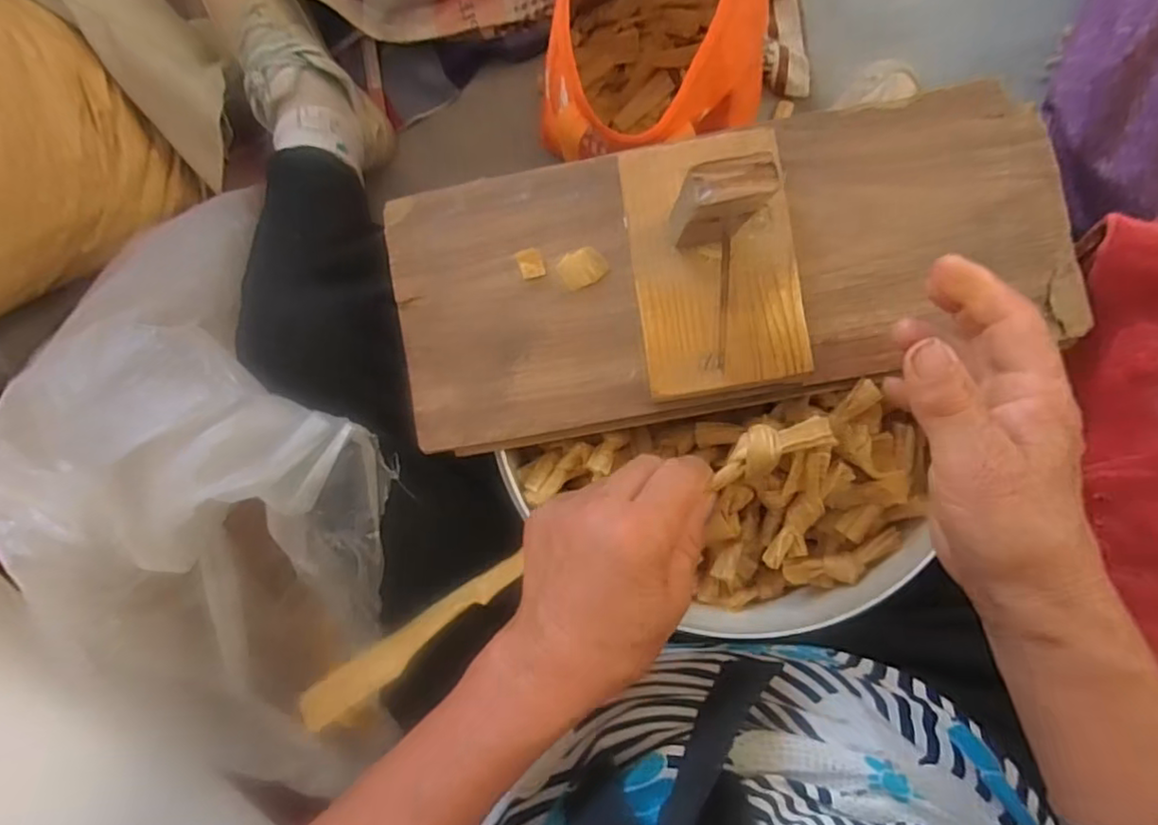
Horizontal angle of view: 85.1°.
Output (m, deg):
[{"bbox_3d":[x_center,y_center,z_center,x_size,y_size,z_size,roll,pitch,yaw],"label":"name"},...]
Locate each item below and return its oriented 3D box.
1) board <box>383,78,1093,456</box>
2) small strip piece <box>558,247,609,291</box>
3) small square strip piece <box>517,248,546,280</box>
[{"bbox_3d":[0.079,-0.081,0.361,0.374,0.027,0.157,-9,87,4],"label":"board"},{"bbox_3d":[0.002,-0.086,0.375,0.026,0.004,0.021,-26,86,3],"label":"small strip piece"},{"bbox_3d":[-0.028,-0.089,0.377,0.014,0.004,0.017,-17,87,4],"label":"small square strip piece"}]

